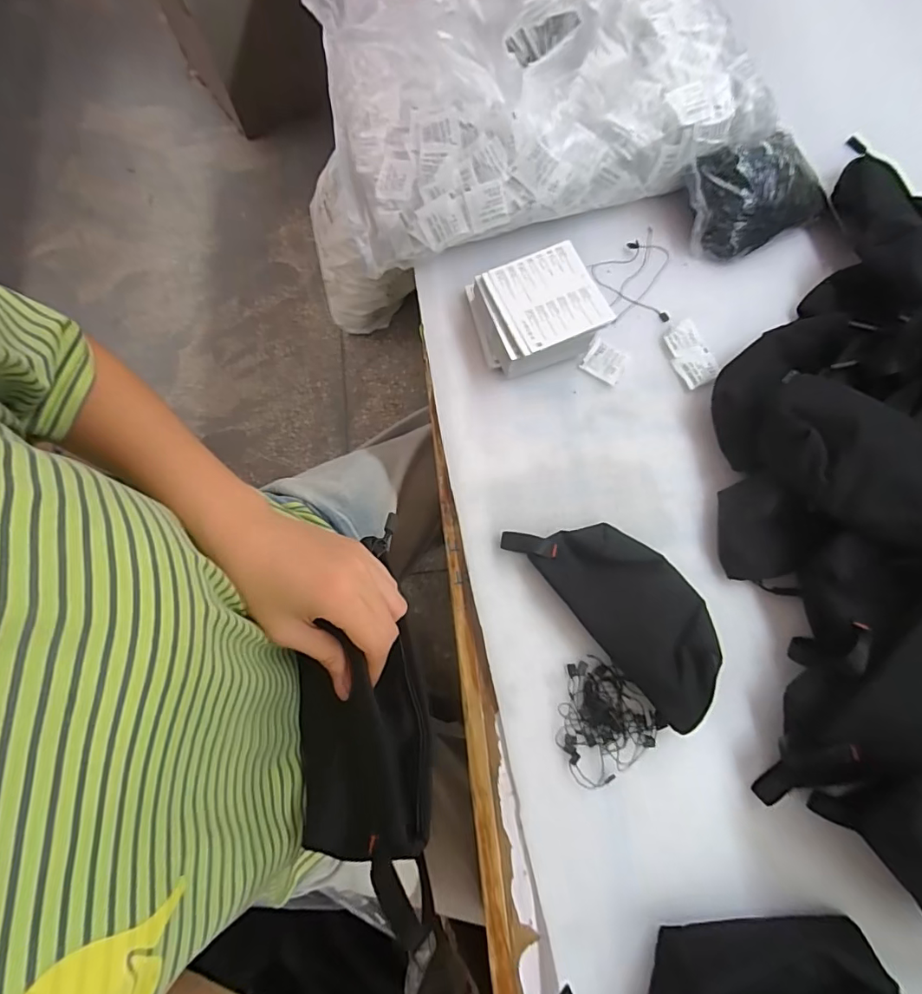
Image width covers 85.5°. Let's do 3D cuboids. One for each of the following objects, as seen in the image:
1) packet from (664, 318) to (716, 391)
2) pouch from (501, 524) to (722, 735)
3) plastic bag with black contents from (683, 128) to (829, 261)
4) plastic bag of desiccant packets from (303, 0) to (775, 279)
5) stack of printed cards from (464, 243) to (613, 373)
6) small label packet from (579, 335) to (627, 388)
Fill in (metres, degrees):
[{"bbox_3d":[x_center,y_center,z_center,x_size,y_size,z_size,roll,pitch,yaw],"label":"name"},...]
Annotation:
[{"bbox_3d":[0.240,-0.150,0.523,0.039,0.005,0.070,-22,75,-4],"label":"packet"},{"bbox_3d":[0.141,0.088,0.440,0.207,0.037,0.102,42,80,12],"label":"pouch"},{"bbox_3d":[0.324,-0.328,0.537,0.153,0.068,0.093,-18,75,-3],"label":"plastic bag with black contents"},{"bbox_3d":[0.070,-0.459,0.561,0.442,0.106,0.334,-14,75,-2],"label":"plastic bag of desiccant packets"},{"bbox_3d":[0.074,-0.188,0.508,0.112,0.054,0.111,-17,75,-2],"label":"stack of printed cards"},{"bbox_3d":[0.151,-0.142,0.520,0.043,0.011,0.037,28,78,9],"label":"small label packet"}]

